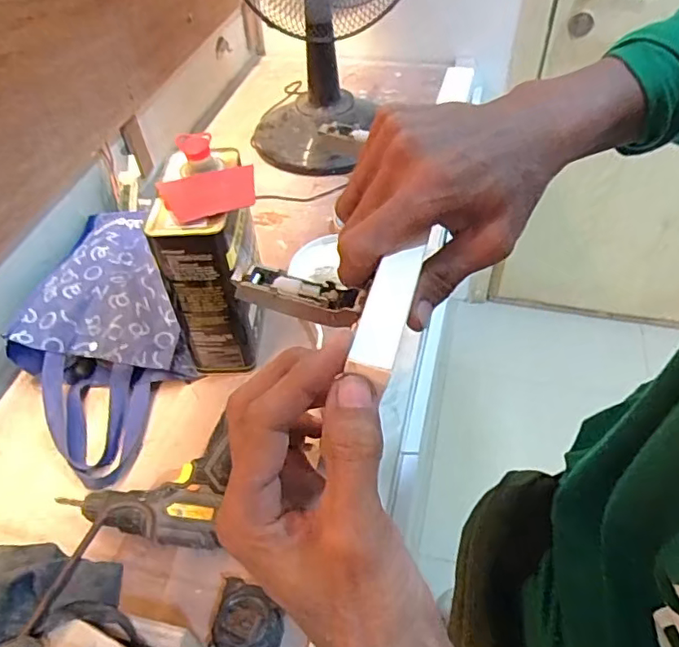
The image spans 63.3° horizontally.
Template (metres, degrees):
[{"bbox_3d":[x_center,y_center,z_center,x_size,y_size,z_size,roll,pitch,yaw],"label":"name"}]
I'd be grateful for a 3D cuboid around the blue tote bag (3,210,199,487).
[{"bbox_3d":[-0.337,0.005,0.767,0.211,0.095,0.434,-19,50,-13],"label":"blue tote bag"}]

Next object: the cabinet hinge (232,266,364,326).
[{"bbox_3d":[-0.022,-0.015,0.299,0.068,0.018,0.018,14,51,8],"label":"cabinet hinge"}]

